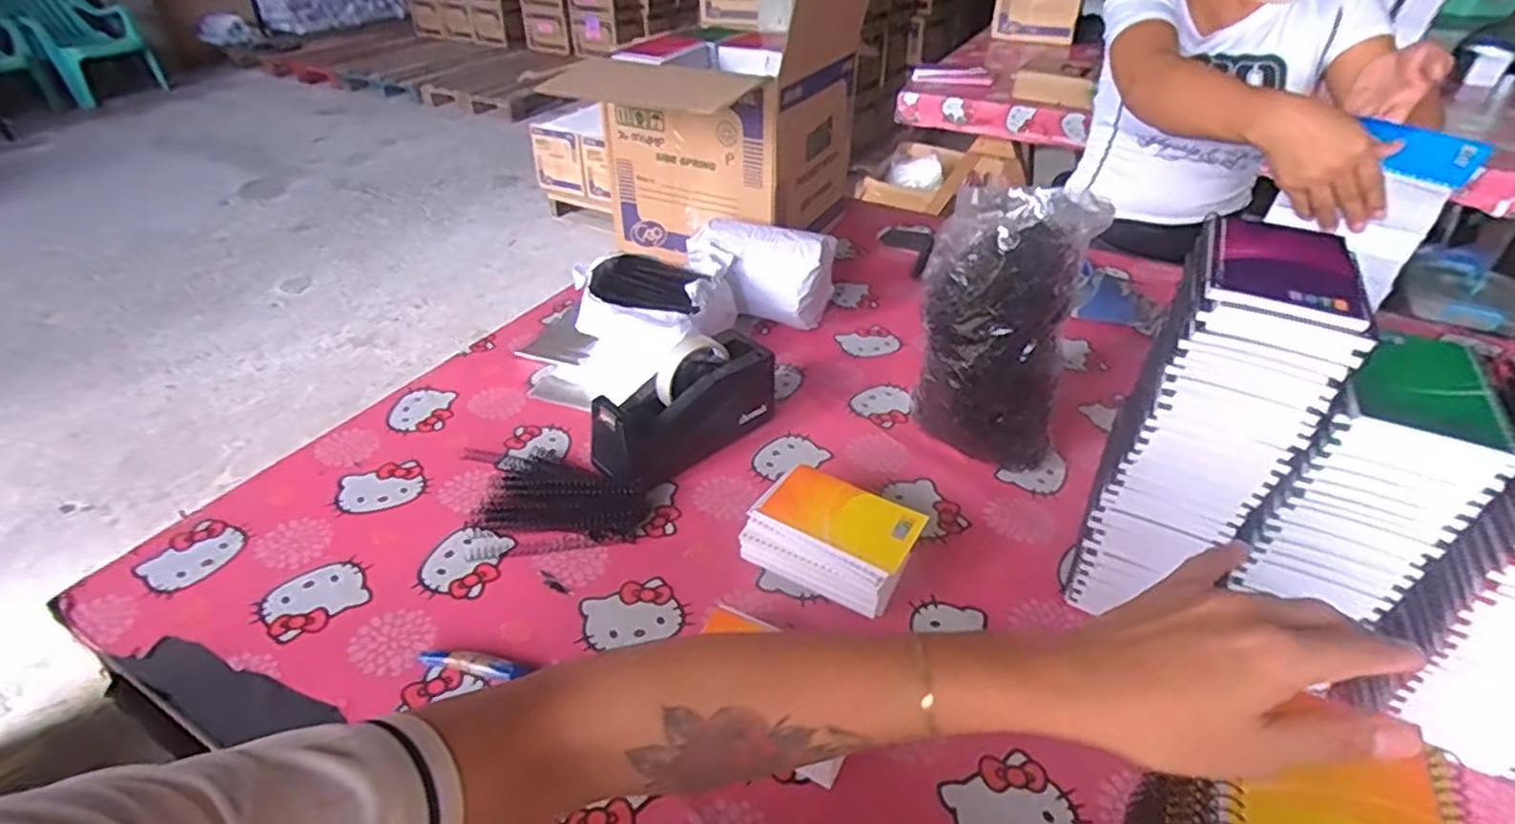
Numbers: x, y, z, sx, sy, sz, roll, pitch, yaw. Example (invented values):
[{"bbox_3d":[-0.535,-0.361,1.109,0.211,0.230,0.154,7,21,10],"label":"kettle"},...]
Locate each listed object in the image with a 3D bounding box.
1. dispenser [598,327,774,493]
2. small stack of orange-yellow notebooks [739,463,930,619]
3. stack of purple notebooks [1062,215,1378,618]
[{"bbox_3d":[-0.075,-0.010,0.752,0.197,0.113,0.077,-28,46,-33],"label":"dispenser"},{"bbox_3d":[0.063,0.118,0.632,0.135,0.063,0.104,21,42,24],"label":"small stack of orange-yellow notebooks"},{"bbox_3d":[0.329,0.027,0.556,0.104,0.322,0.127,19,41,22],"label":"stack of purple notebooks"}]

